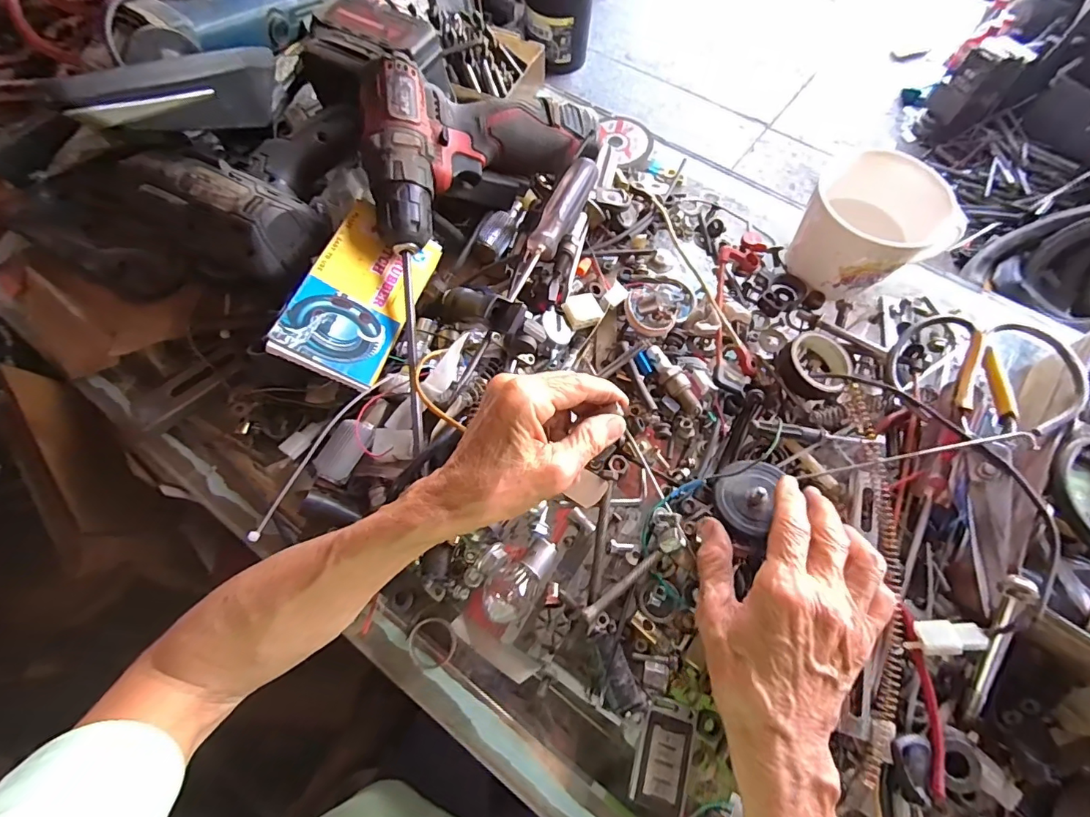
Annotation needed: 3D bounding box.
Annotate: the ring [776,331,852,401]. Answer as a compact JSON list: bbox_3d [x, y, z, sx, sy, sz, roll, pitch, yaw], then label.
[{"bbox_3d":[0.210,-0.035,0.380,0.045,0.027,0.052,-38,87,-17],"label":"ring"}]

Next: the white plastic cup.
[{"bbox_3d":[0.262,-0.144,0.394,0.107,0.077,0.086,41,73,16],"label":"white plastic cup"}]

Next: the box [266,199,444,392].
[{"bbox_3d":[-0.137,-0.086,0.361,0.073,0.012,0.136,27,65,-21],"label":"box"}]

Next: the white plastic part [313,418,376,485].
[{"bbox_3d":[-0.149,0.030,0.355,0.028,0.014,0.046,29,70,12],"label":"white plastic part"}]

